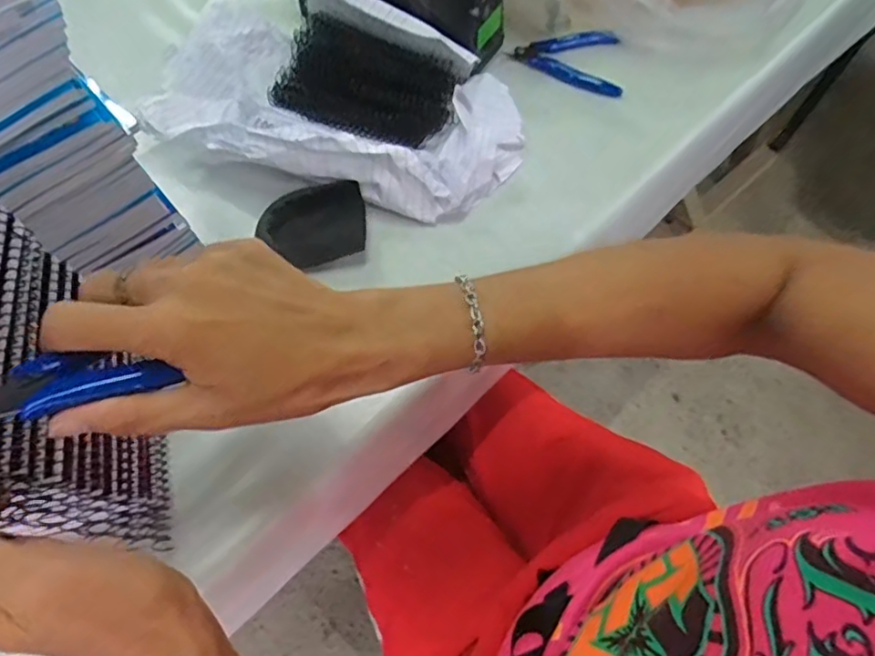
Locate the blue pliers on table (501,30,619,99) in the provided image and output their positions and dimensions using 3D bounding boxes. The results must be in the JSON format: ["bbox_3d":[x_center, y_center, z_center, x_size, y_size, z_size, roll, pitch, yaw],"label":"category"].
[{"bbox_3d":[0.140,-0.279,0.605,0.113,0.015,0.074,22,66,9],"label":"blue pliers on table"}]

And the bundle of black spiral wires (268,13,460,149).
[{"bbox_3d":[-0.065,-0.230,0.559,0.172,0.030,0.101,23,66,10],"label":"bundle of black spiral wires"}]

